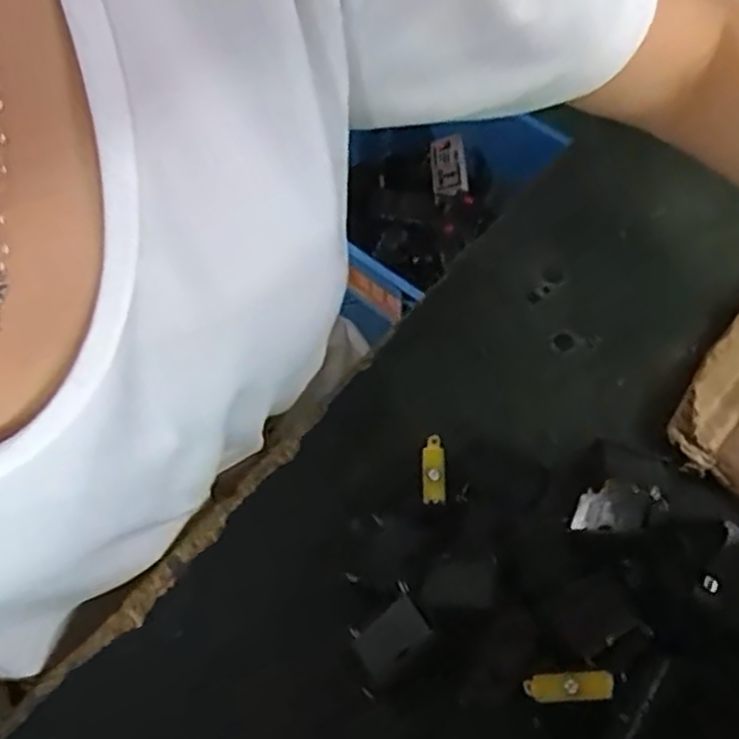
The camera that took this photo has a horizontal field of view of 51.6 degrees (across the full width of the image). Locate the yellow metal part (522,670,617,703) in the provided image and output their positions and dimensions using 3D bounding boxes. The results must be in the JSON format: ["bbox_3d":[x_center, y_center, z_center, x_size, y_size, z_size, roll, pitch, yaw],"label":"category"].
[{"bbox_3d":[0.070,0.112,0.271,0.031,0.004,0.009,-13,51,22],"label":"yellow metal part"}]

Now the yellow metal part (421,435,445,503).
[{"bbox_3d":[0.027,0.043,0.330,0.010,0.004,0.029,-3,59,8],"label":"yellow metal part"}]

